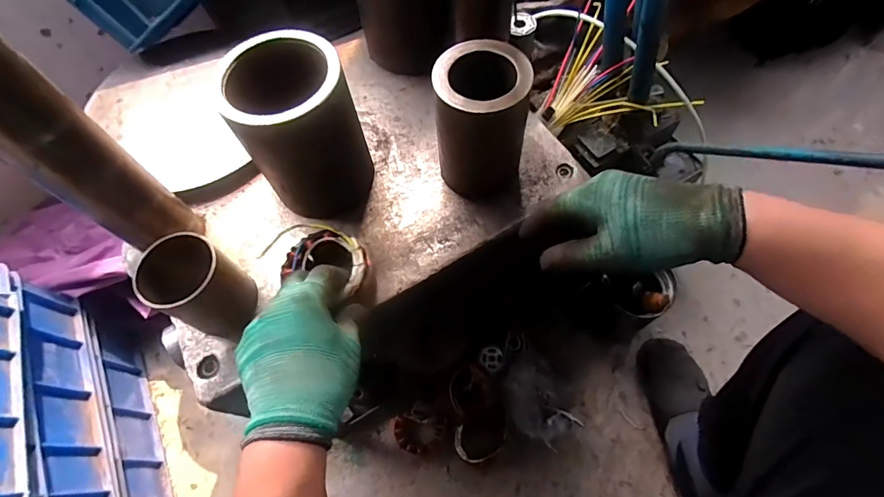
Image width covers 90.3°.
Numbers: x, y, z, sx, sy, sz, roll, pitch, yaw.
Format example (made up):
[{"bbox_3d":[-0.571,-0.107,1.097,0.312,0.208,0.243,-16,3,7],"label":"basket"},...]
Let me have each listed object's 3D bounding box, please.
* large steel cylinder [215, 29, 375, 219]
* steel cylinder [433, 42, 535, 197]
[{"bbox_3d":[-0.134,-0.116,0.442,0.100,0.154,0.104,-15,63,-4],"label":"large steel cylinder"},{"bbox_3d":[0.040,-0.121,0.443,0.087,0.137,0.087,2,63,5],"label":"steel cylinder"}]

